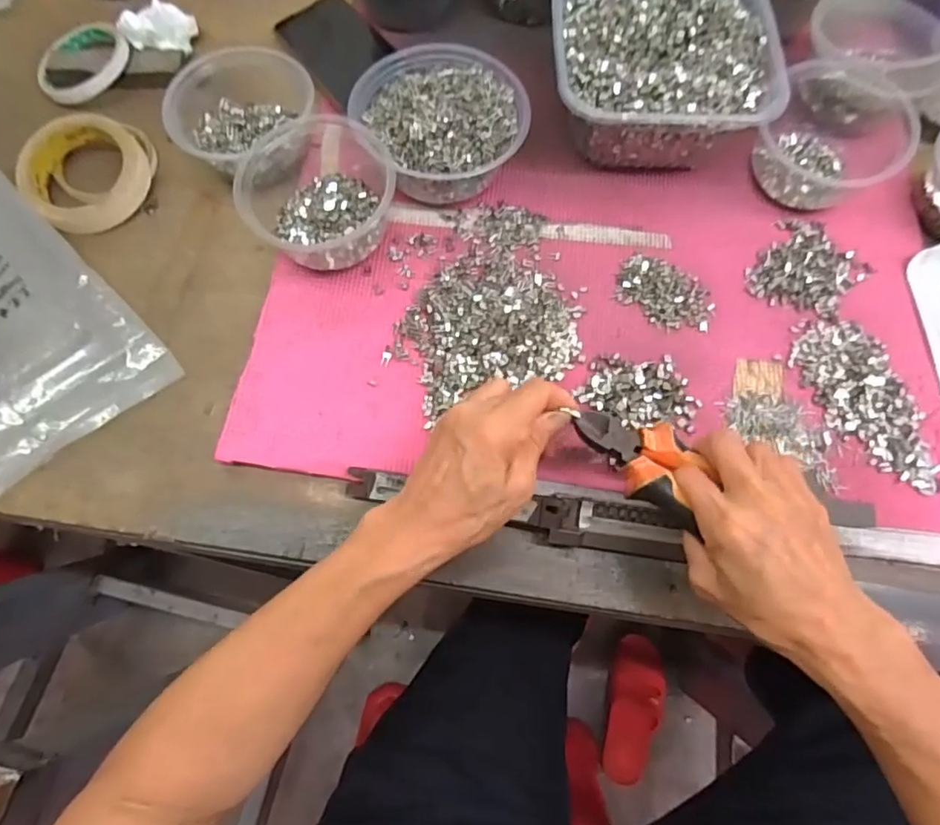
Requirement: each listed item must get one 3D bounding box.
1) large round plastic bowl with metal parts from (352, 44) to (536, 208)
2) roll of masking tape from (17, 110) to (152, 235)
[{"bbox_3d":[-0.022,-0.237,0.469,0.124,0.059,0.137,-29,74,-11],"label":"large round plastic bowl with metal parts"},{"bbox_3d":[-0.321,-0.201,0.471,0.094,0.026,0.096,0,71,-1],"label":"roll of masking tape"}]

